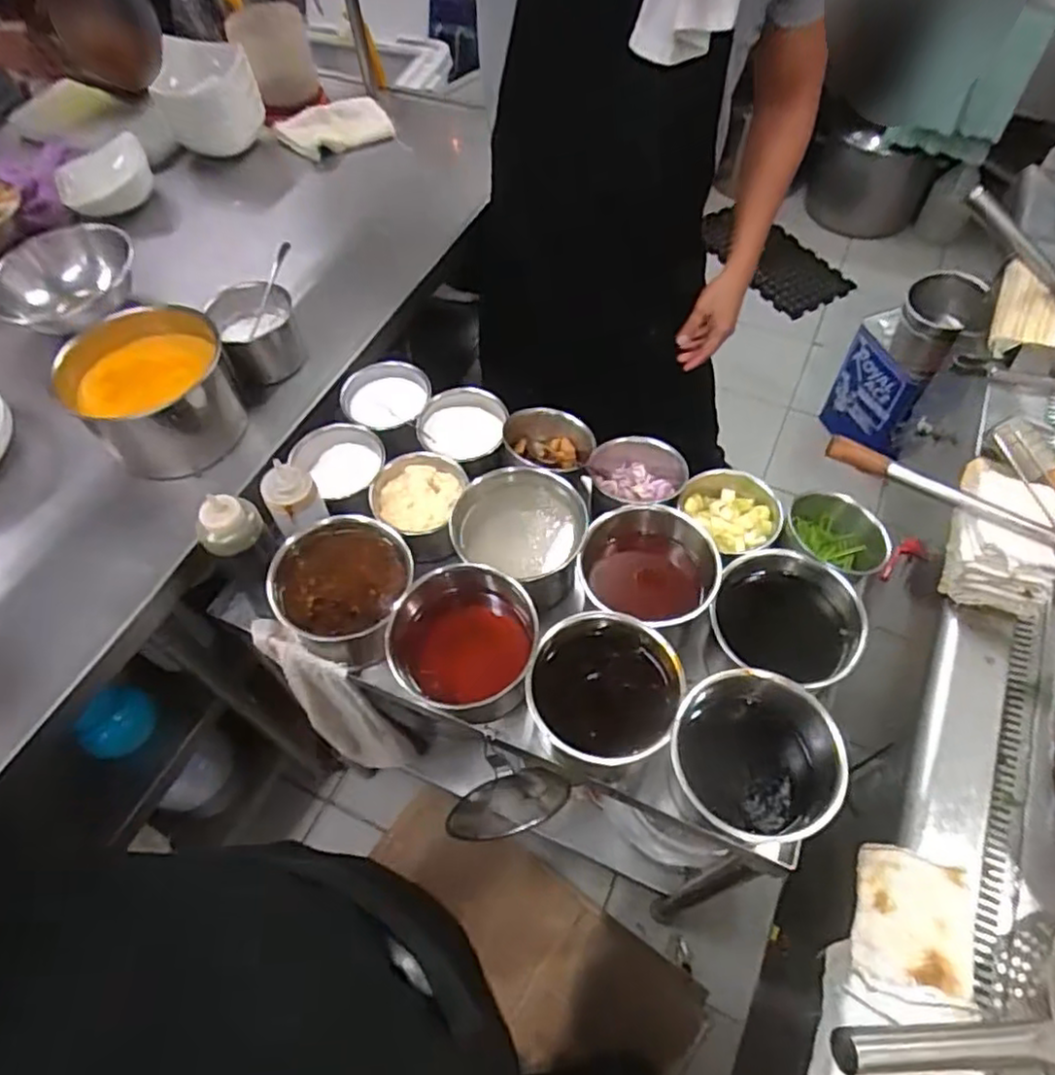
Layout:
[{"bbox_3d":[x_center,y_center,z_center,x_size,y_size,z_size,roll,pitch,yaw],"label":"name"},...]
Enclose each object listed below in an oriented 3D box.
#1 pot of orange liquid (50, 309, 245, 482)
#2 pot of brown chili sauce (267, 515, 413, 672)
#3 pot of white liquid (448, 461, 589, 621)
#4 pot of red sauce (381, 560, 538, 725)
[{"bbox_3d":[-0.472,-0.192,0.893,0.178,0.142,0.187,0,58,1],"label":"pot of orange liquid"},{"bbox_3d":[-0.208,0.059,0.803,0.145,0.111,0.155,0,58,1],"label":"pot of brown chili sauce"},{"bbox_3d":[-0.007,0.014,0.865,0.156,0.147,0.146,0,58,1],"label":"pot of white liquid"},{"bbox_3d":[-0.068,0.118,0.778,0.153,0.123,0.137,0,58,1],"label":"pot of red sauce"}]

